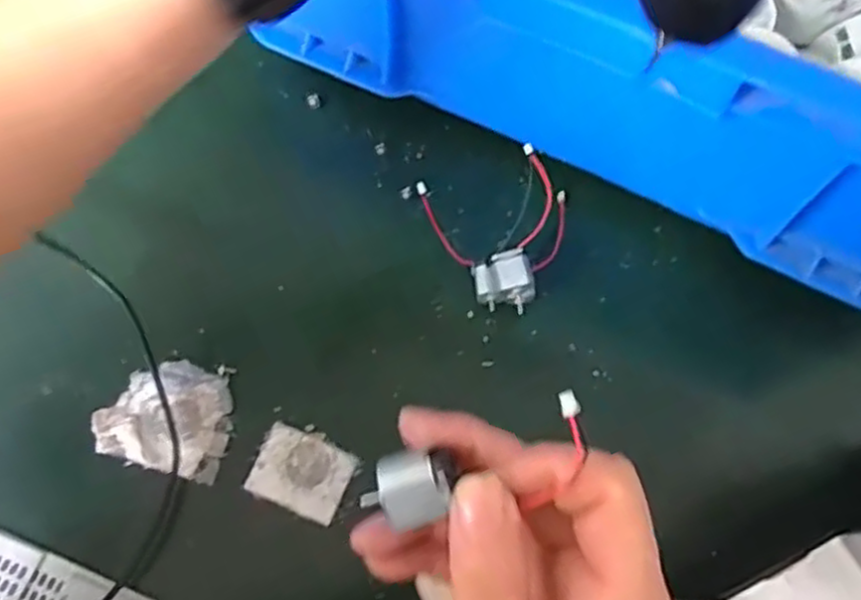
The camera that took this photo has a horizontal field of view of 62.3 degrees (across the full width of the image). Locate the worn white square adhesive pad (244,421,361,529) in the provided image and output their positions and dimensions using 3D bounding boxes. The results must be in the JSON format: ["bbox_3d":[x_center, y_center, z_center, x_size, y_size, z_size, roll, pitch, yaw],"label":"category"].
[{"bbox_3d":[-0.064,0.085,0.353,0.047,0.004,0.037,22,67,7],"label":"worn white square adhesive pad"}]

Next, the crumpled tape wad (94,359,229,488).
[{"bbox_3d":[-0.132,0.058,0.360,0.064,0.005,0.053,15,66,4],"label":"crumpled tape wad"}]

